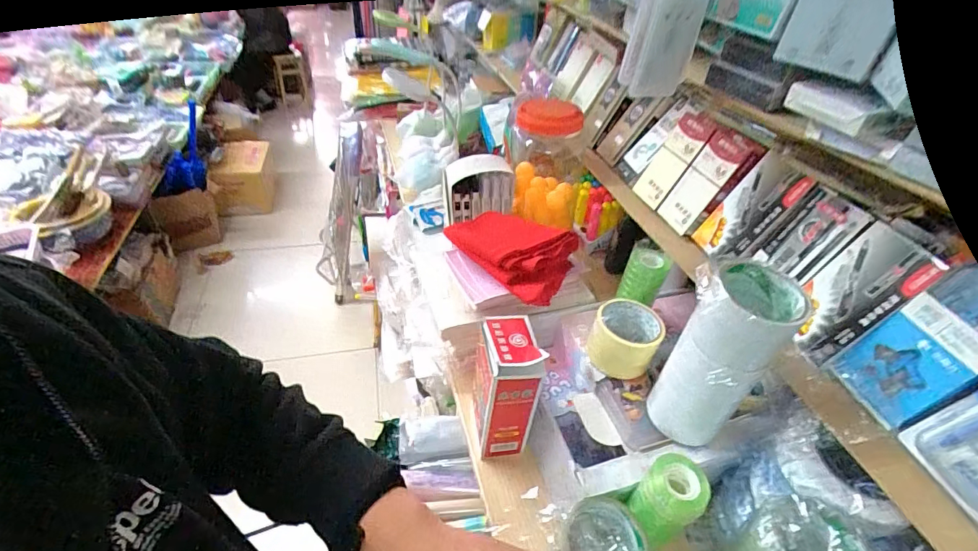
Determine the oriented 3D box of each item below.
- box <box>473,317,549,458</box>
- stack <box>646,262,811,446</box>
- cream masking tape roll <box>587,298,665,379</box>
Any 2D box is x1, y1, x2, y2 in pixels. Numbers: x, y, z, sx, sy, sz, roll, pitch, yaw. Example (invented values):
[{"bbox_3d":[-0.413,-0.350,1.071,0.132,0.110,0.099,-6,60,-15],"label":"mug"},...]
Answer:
[{"bbox_3d":[0.017,0.142,0.581,0.071,0.187,0.100,-2,41,-8],"label":"box"},{"bbox_3d":[0.256,0.096,0.502,0.097,0.211,0.083,-17,46,-24],"label":"stack"},{"bbox_3d":[0.191,0.088,0.624,0.085,0.068,0.089,3,41,-2],"label":"cream masking tape roll"}]

